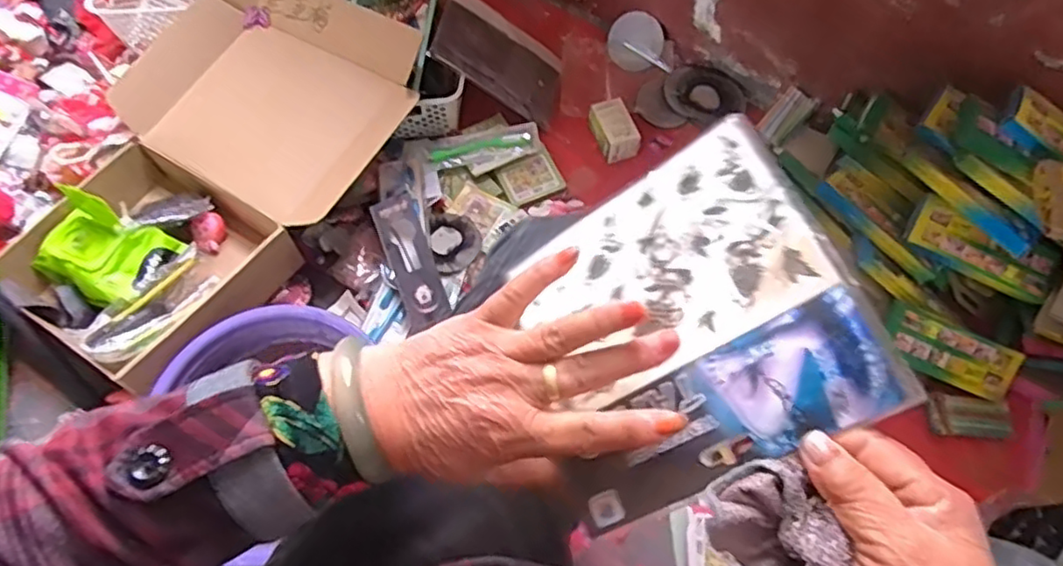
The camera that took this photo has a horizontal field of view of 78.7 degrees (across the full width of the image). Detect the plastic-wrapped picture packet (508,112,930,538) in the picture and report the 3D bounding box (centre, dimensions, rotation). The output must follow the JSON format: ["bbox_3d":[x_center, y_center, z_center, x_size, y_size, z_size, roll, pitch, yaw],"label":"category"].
[{"bbox_3d":[0.075,0.017,0.334,0.158,0.015,0.165,-32,55,21],"label":"plastic-wrapped picture packet"}]

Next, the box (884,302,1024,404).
[{"bbox_3d":[0.535,0.090,0.828,0.179,0.017,0.072,23,94,-5],"label":"box"}]

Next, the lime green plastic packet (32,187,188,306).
[{"bbox_3d":[-0.582,-0.047,0.870,0.201,0.046,0.119,24,68,11],"label":"lime green plastic packet"}]

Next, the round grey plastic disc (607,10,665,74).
[{"bbox_3d":[0.172,-0.400,1.076,0.088,0.088,0.020,35,26,-2],"label":"round grey plastic disc"}]

